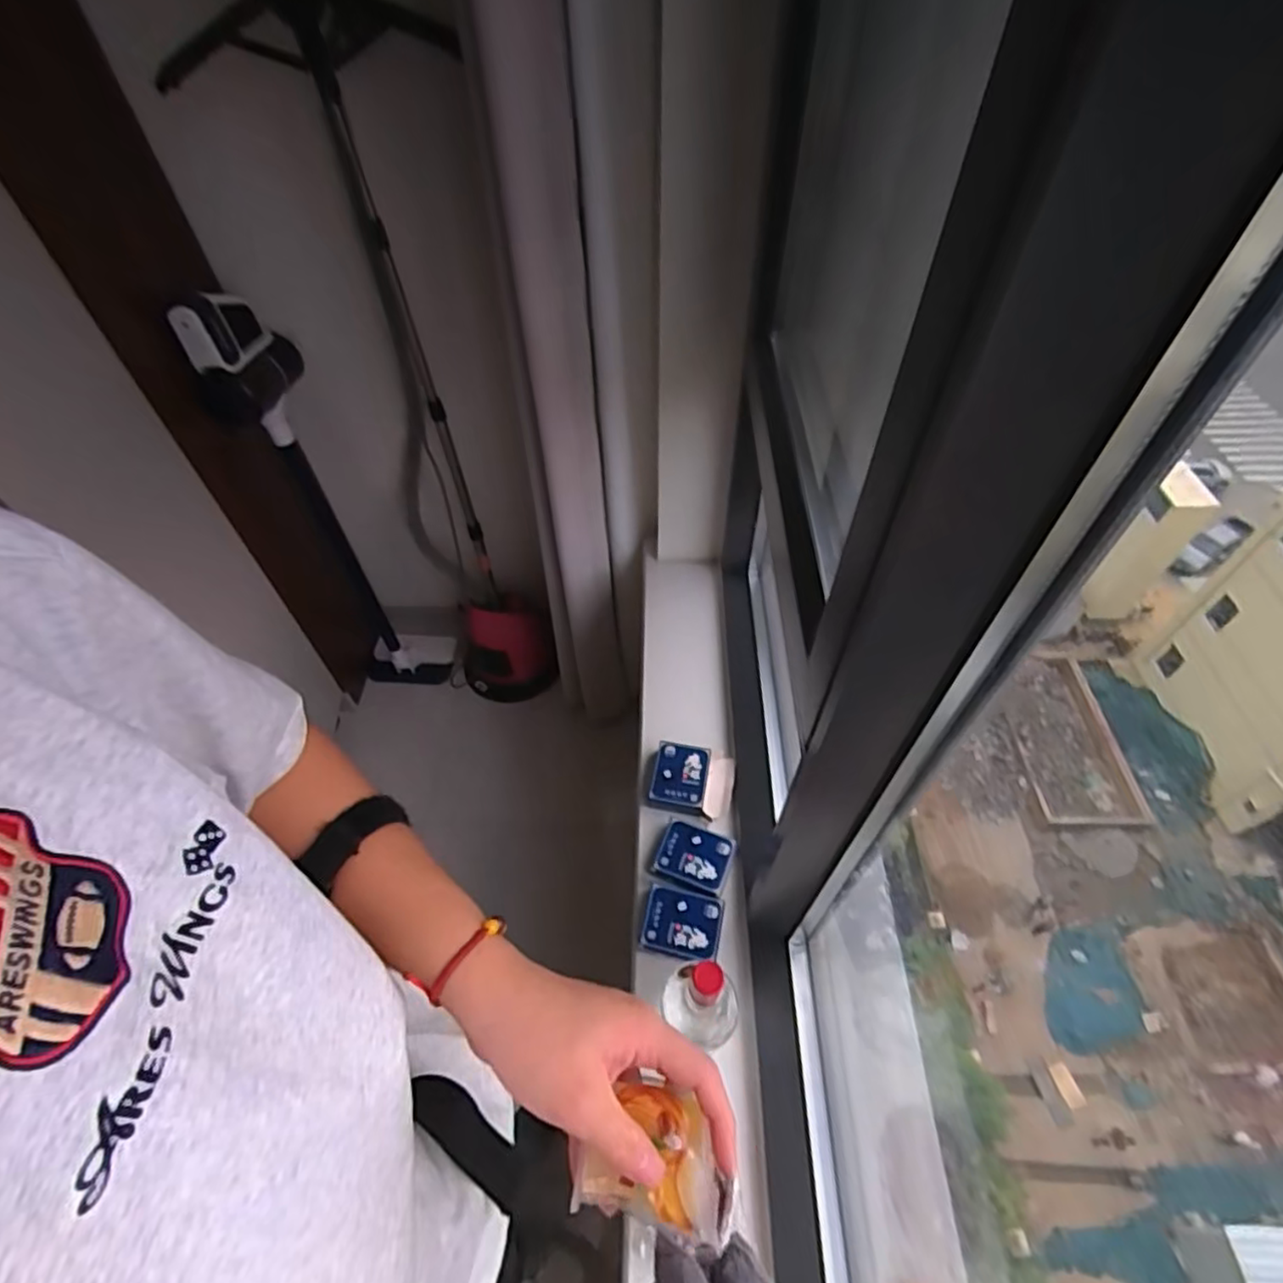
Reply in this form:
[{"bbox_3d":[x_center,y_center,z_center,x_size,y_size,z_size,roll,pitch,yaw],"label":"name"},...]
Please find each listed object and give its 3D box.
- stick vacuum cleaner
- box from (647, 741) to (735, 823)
[{"bbox_3d":[-0.677,-0.257,1.470,0.217,1.024,0.194,-24,55,-17],"label":"stick vacuum cleaner"},{"bbox_3d":[0.079,0.218,1.010,0.128,0.044,0.105,6,52,7],"label":"box"}]

